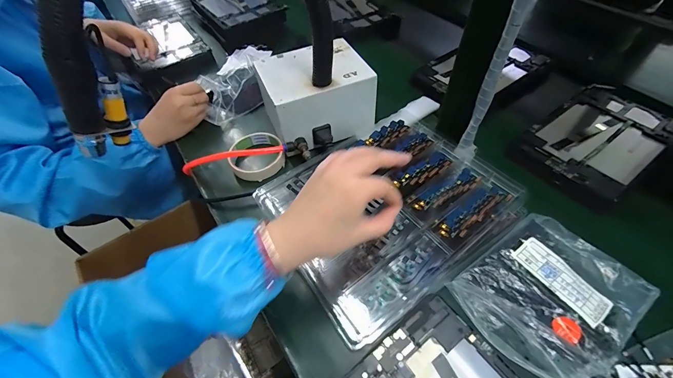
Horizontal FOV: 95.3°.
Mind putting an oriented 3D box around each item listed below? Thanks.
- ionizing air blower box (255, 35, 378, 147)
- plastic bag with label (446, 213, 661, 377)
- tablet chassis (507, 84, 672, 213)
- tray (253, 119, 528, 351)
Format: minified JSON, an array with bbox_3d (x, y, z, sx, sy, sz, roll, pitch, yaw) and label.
[{"bbox_3d":[-0.031,-0.146,0.495,0.159,0.108,0.137,-17,54,-12],"label":"ionizing air blower box"},{"bbox_3d":[0.232,0.107,0.325,0.177,0.028,0.141,-30,58,-20],"label":"plastic bag with label"},{"bbox_3d":[0.396,-0.078,0.465,0.240,0.015,0.143,-31,58,-21],"label":"tablet chassis"},{"bbox_3d":[0.068,0.011,0.394,0.277,0.032,0.236,-29,56,-17],"label":"tray"}]

